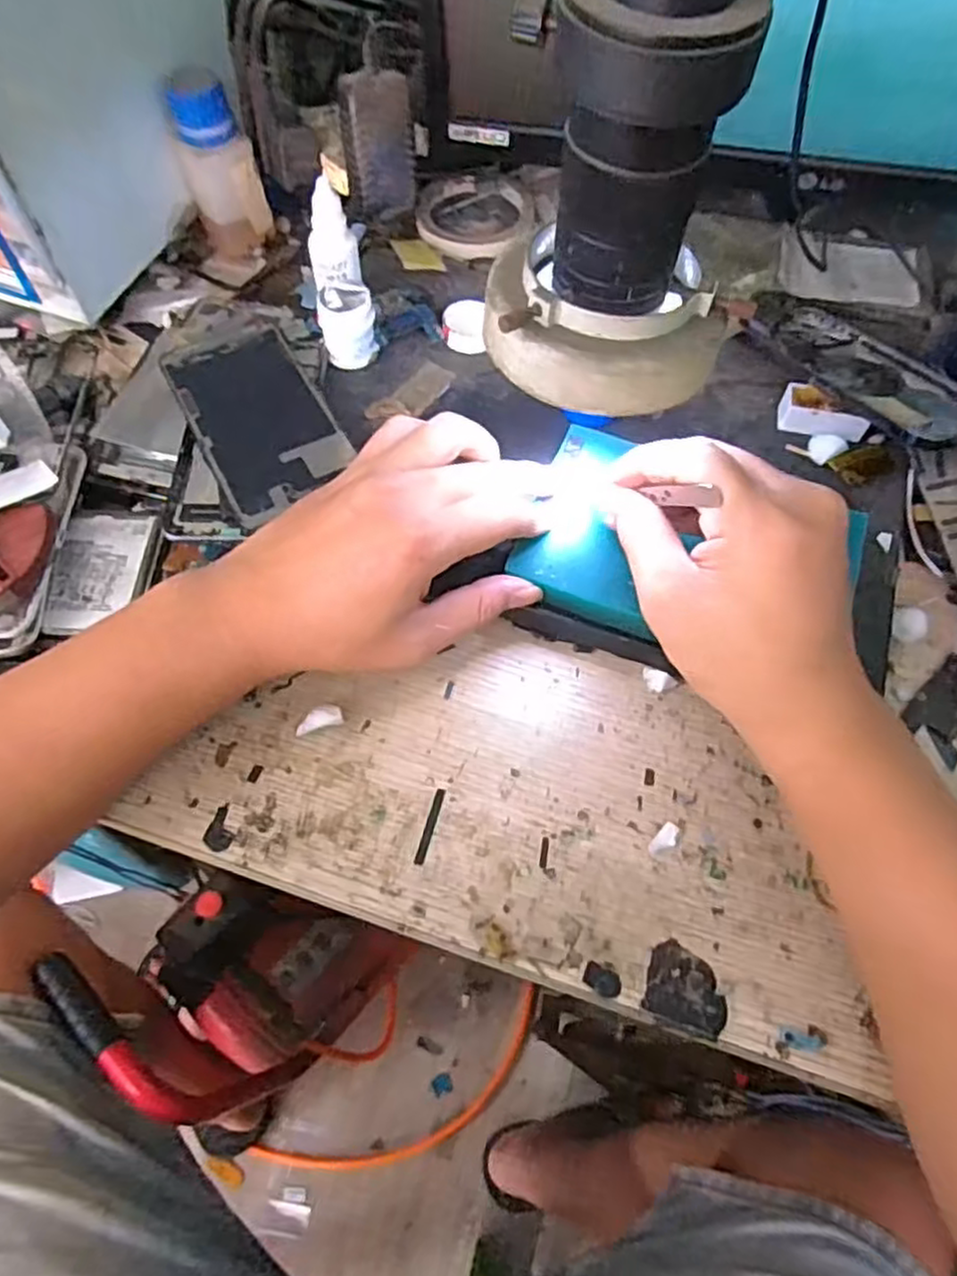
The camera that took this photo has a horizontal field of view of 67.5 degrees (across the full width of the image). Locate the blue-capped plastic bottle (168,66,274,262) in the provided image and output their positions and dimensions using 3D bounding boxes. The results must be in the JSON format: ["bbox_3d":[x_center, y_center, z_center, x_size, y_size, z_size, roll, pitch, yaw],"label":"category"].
[{"bbox_3d":[-0.178,-0.322,0.497,0.047,0.103,0.047,-18,63,-10],"label":"blue-capped plastic bottle"}]

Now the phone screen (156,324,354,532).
[{"bbox_3d":[-0.127,-0.130,0.414,0.072,0.004,0.151,-27,63,-13],"label":"phone screen"}]

